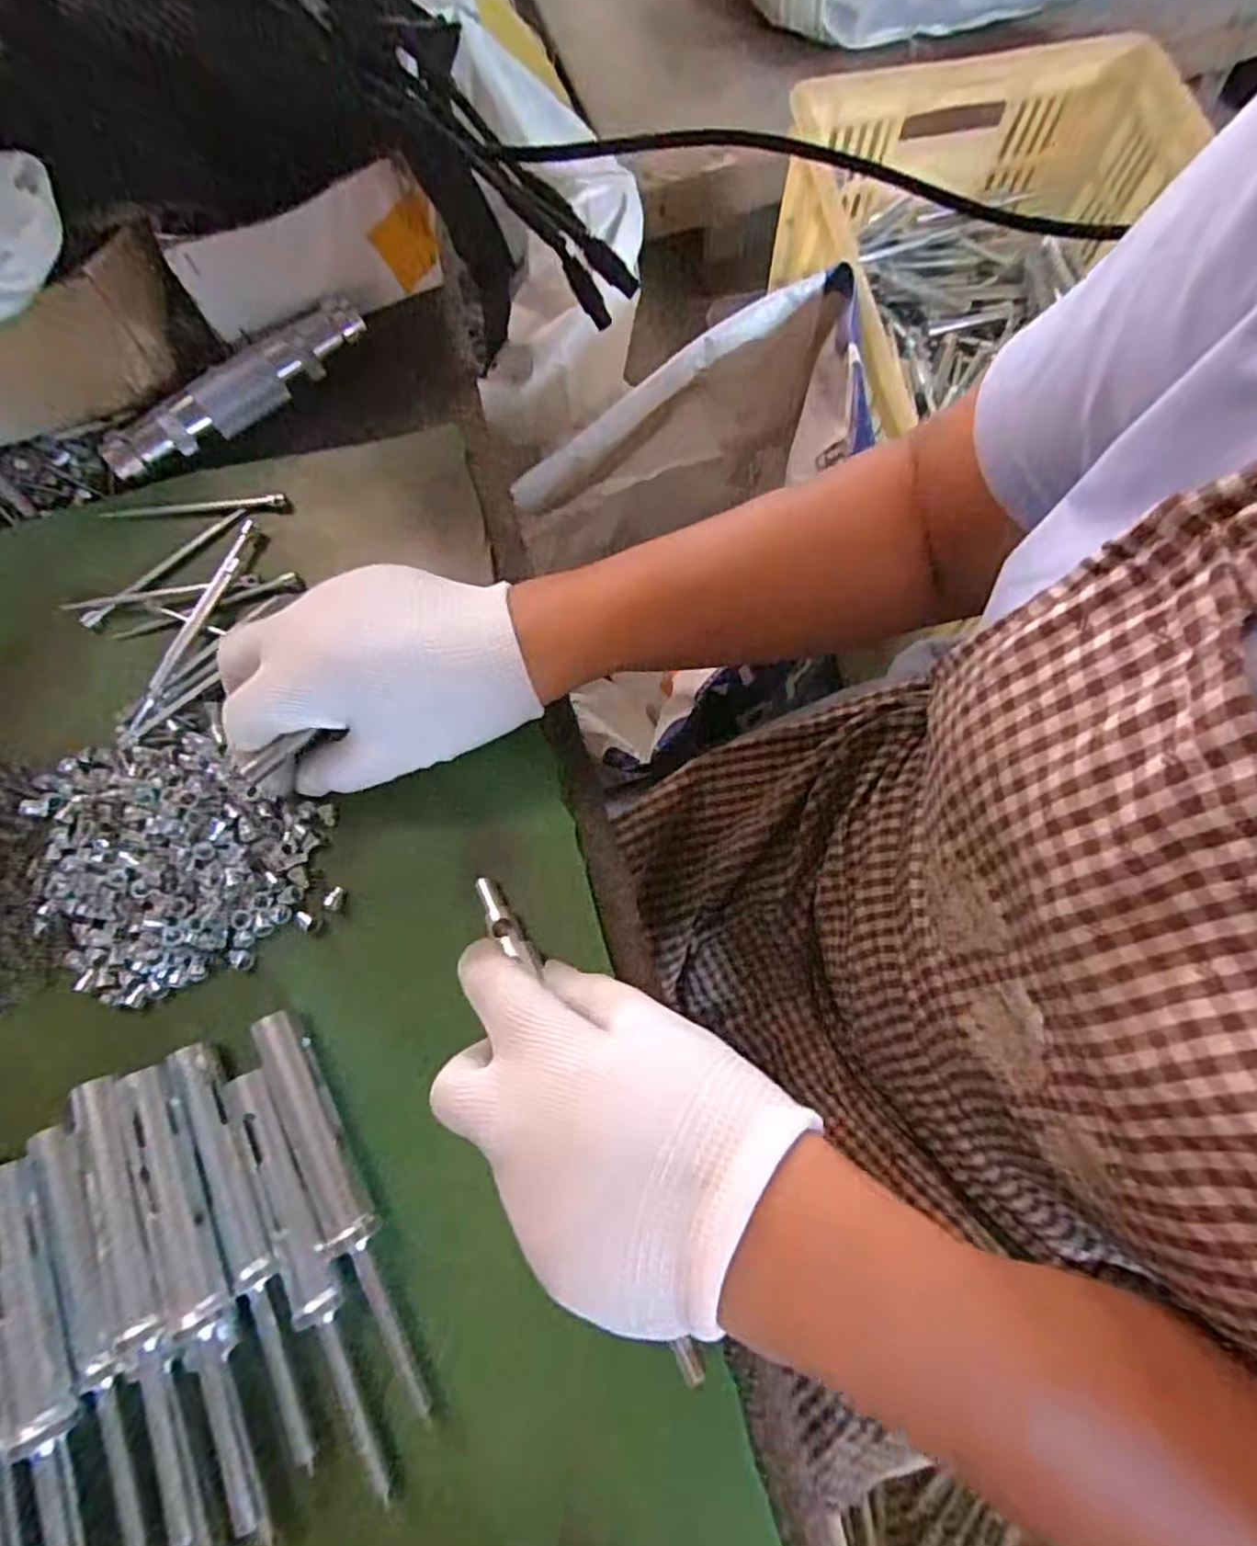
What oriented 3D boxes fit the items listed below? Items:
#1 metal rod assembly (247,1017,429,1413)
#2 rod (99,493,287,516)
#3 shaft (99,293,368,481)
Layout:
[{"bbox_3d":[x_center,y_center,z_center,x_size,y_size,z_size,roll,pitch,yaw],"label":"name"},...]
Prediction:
[{"bbox_3d":[-0.106,0.155,0.256,0.018,0.012,0.141,-28,77,-5],"label":"metal rod assembly"},{"bbox_3d":[-0.211,-0.129,0.339,0.088,0.004,0.007,-4,76,1],"label":"rod"},{"bbox_3d":[-0.194,-0.192,0.350,0.139,0.016,0.022,-40,78,-8],"label":"shaft"}]

